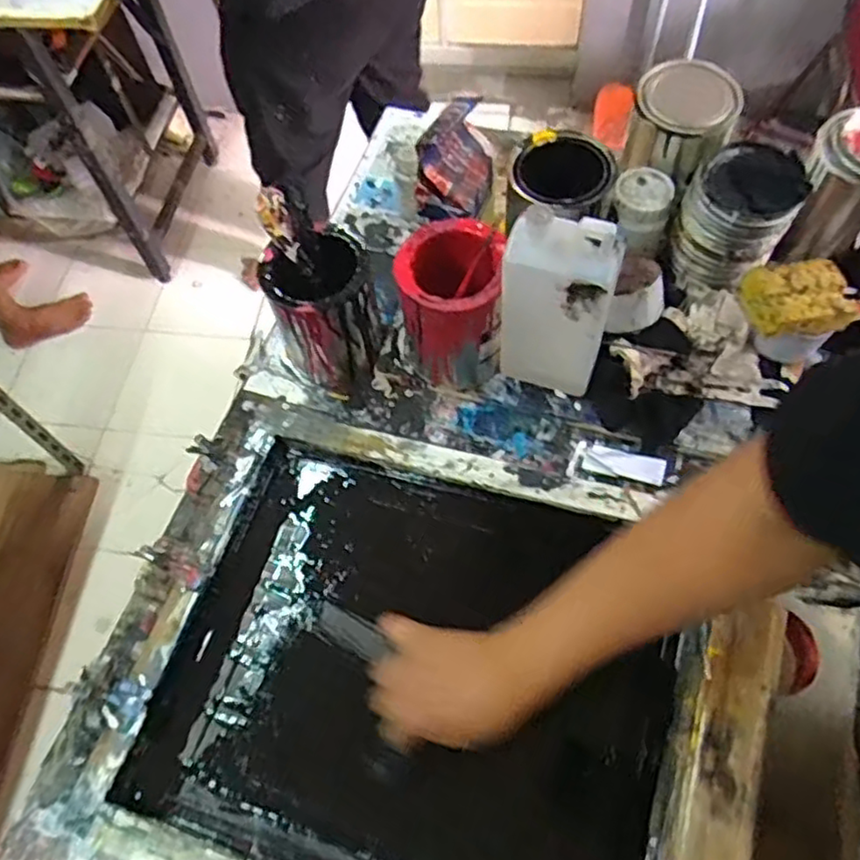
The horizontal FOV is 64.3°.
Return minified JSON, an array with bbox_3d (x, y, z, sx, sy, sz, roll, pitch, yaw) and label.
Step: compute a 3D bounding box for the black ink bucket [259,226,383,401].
[{"bbox_3d":[-0.109,-0.120,0.729,0.098,0.145,0.098,-1,64,3],"label":"black ink bucket"}]

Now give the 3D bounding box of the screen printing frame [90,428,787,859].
[{"bbox_3d":[0.002,0.213,0.587,0.493,0.075,0.396,11,65,17],"label":"screen printing frame"}]

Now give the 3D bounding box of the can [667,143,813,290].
[{"bbox_3d":[0.317,-0.221,0.724,0.102,0.120,0.090,28,69,16],"label":"can"}]

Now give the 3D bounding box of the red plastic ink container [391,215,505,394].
[{"bbox_3d":[0.023,-0.125,0.703,0.101,0.158,0.096,-1,64,3],"label":"red plastic ink container"}]

